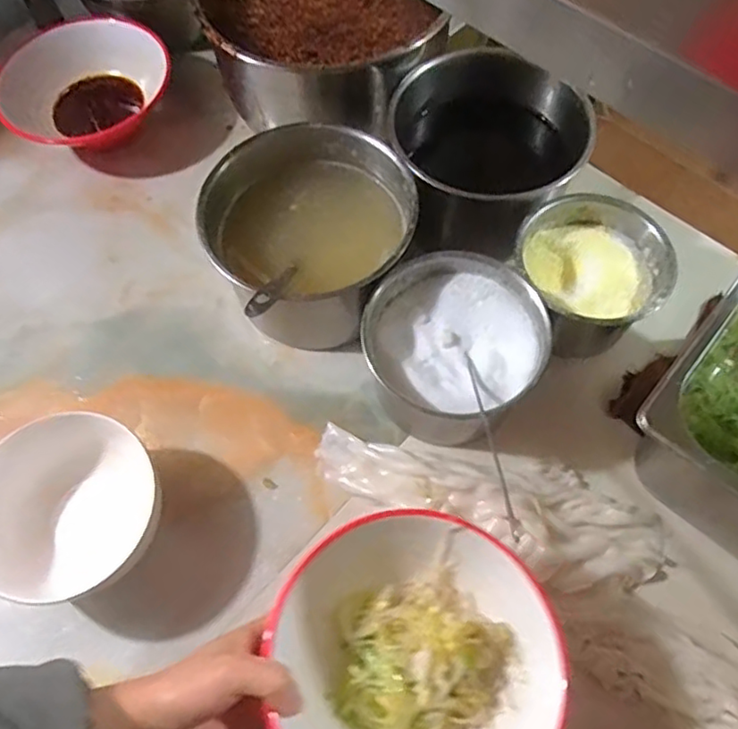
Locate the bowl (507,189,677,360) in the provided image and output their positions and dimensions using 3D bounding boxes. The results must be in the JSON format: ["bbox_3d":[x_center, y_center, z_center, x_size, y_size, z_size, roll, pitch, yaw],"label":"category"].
[{"bbox_3d":[0.207,-0.089,0.608,0.135,0.088,0.136,-1,65,1],"label":"bowl"}]

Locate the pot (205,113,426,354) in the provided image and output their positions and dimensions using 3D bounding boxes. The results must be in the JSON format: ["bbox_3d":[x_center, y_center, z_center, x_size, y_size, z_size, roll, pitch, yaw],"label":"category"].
[{"bbox_3d":[-0.057,-0.120,0.630,0.186,0.148,0.203,-1,65,1],"label":"pot"}]

